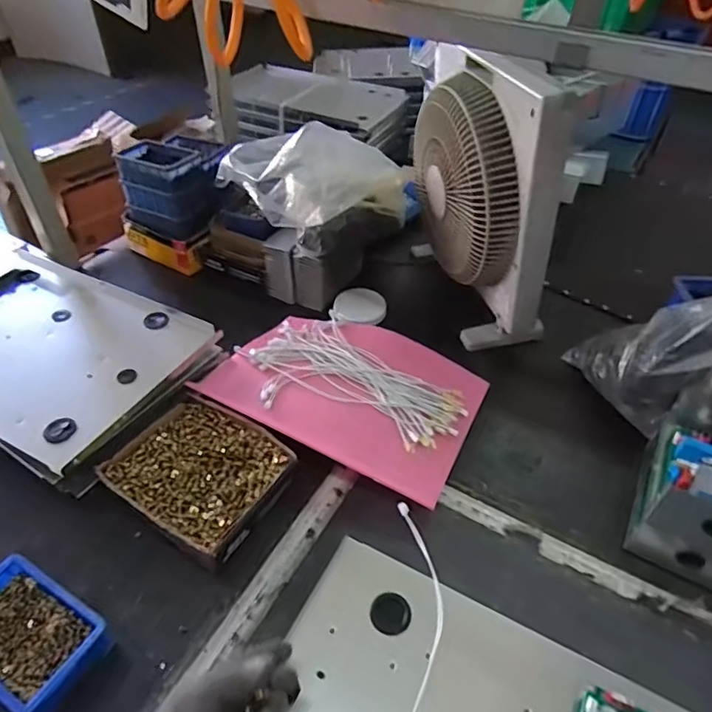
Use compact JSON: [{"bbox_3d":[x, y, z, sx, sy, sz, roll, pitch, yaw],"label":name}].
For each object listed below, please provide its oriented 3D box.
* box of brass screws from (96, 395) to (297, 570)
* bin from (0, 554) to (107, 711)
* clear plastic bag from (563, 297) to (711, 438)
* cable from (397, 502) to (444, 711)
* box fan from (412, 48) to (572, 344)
[{"bbox_3d":[-0.198,0.155,0.688,0.199,0.048,0.180,23,48,22],"label":"box of brass screws"},{"bbox_3d":[-0.345,0.294,0.554,0.150,0.054,0.103,22,48,21],"label":"bin"},{"bbox_3d":[0.439,-0.010,0.714,0.258,0.262,0.128,24,48,22],"label":"clear plastic bag"},{"bbox_3d":[0.058,0.293,0.544,0.059,0.033,0.321,7,44,6],"label":"cable"},{"bbox_3d":[0.205,-0.258,0.875,0.150,0.384,0.316,-11,45,-12],"label":"box fan"}]

